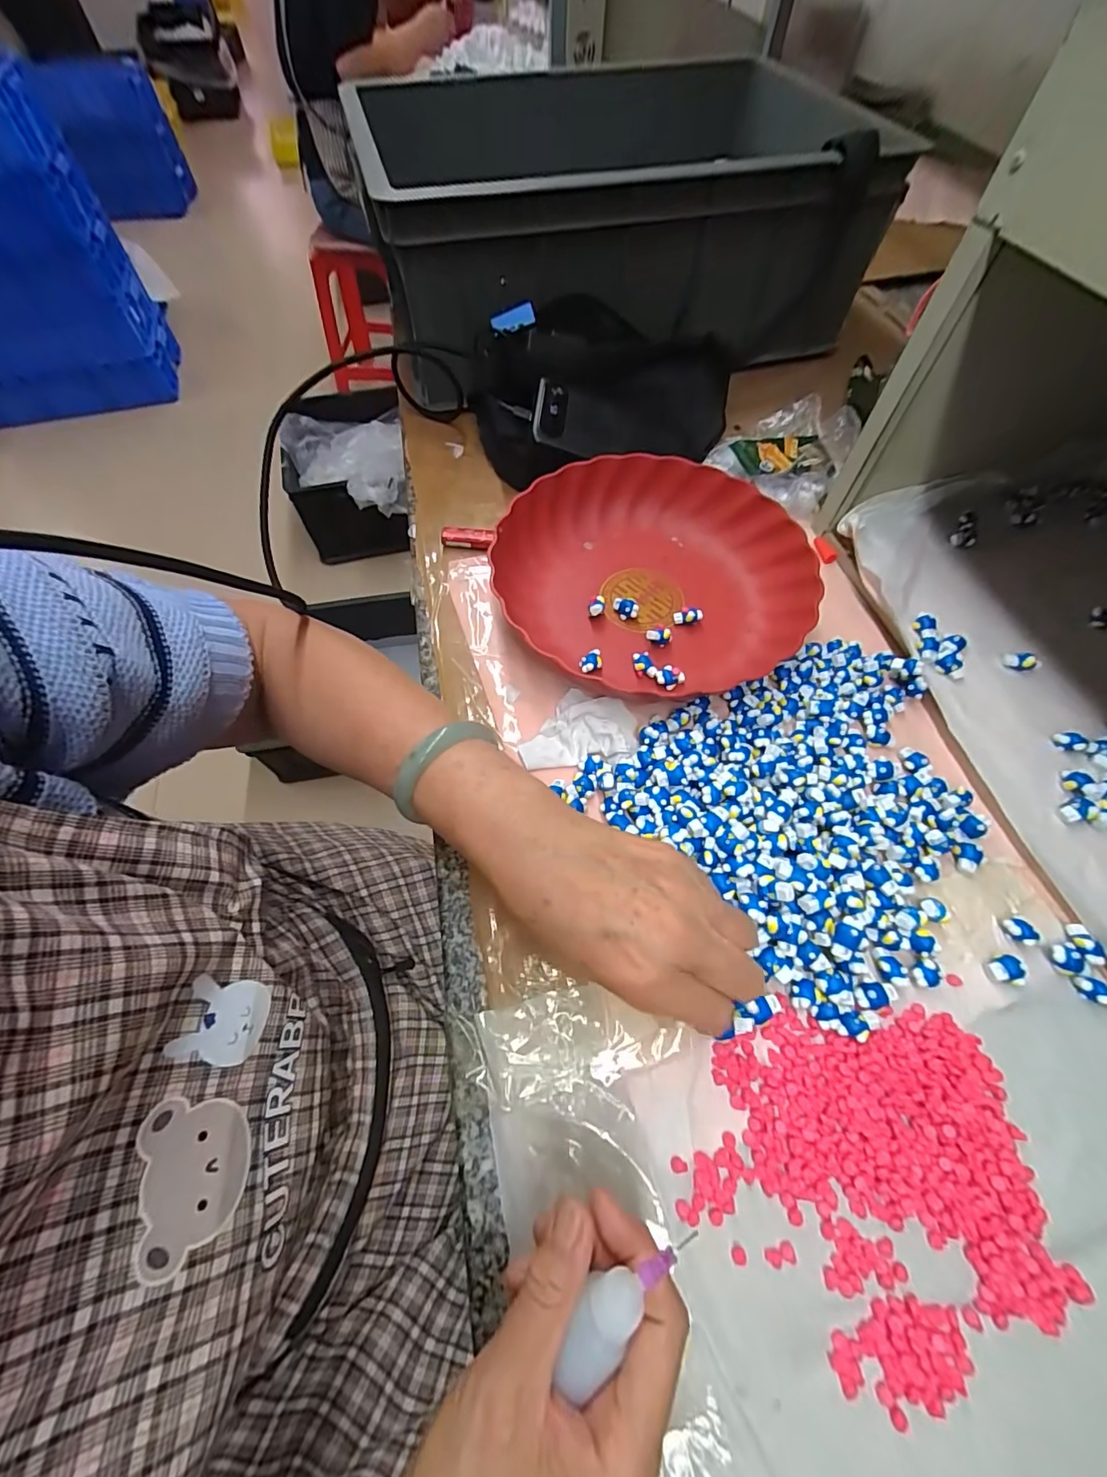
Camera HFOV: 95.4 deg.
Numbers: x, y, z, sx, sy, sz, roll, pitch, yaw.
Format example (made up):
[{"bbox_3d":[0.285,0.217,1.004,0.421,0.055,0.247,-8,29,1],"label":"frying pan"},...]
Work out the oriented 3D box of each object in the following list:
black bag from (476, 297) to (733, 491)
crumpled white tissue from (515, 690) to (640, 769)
[{"bbox_3d":[0.052,-0.323,0.479,0.253,0.080,0.178,-14,63,-8],"label":"black bag"},{"bbox_3d":[0.019,-0.010,0.355,0.081,0.020,0.059,-3,62,0],"label":"crumpled white tissue"}]

